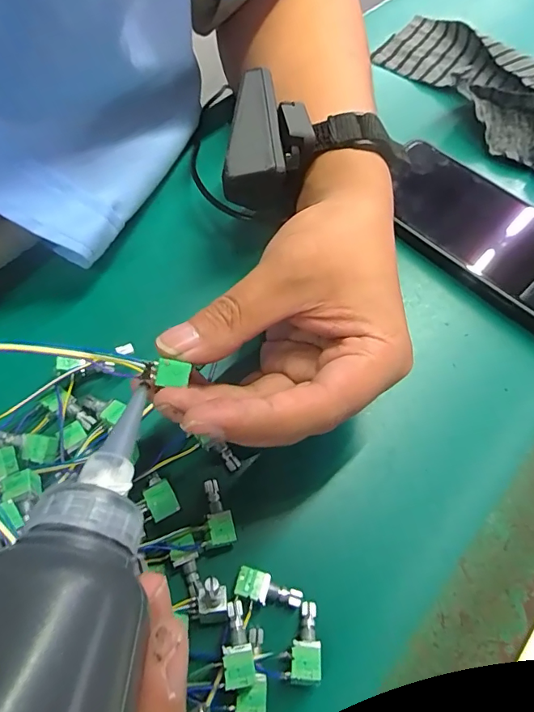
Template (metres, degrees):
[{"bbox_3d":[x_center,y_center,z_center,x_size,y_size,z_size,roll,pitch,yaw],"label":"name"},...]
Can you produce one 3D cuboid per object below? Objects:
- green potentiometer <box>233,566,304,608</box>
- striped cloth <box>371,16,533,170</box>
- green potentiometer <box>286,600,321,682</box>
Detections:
[{"bbox_3d":[0.001,0.100,0.195,0.028,0.009,0.012,18,61,7],"label":"green potentiometer"},{"bbox_3d":[0.180,-0.204,0.357,0.083,0.034,0.229,-29,66,-18],"label":"striped cloth"},{"bbox_3d":[0.016,0.116,0.186,0.012,0.008,0.028,9,38,2],"label":"green potentiometer"}]

